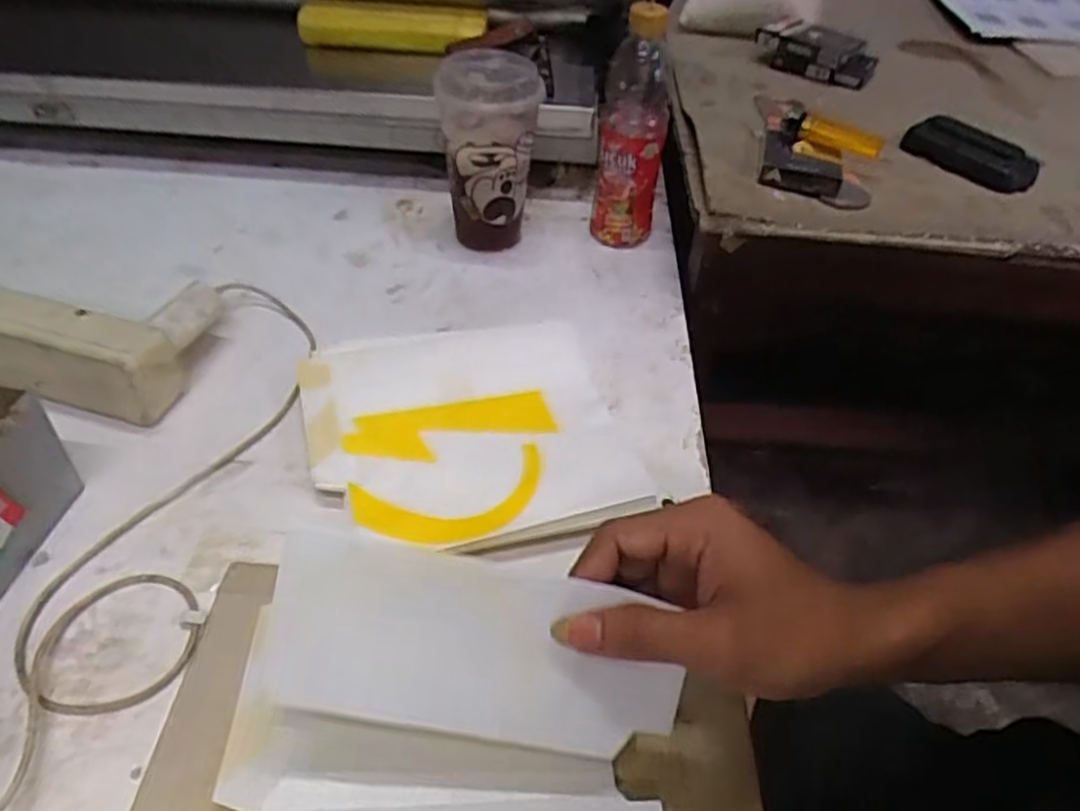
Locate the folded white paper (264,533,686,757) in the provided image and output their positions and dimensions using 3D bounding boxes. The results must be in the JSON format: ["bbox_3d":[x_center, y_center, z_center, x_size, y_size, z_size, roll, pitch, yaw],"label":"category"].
[{"bbox_3d":[-0.025,0.101,0.313,0.167,0.072,0.006,11,4,-6],"label":"folded white paper"}]

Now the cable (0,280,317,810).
[{"bbox_3d":[-0.220,0.044,0.437,0.104,0.052,0.406,6,44,3],"label":"cable"}]

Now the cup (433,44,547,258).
[{"bbox_3d":[-0.042,-0.214,0.645,0.085,0.149,0.098,-1,44,-4],"label":"cup"}]

